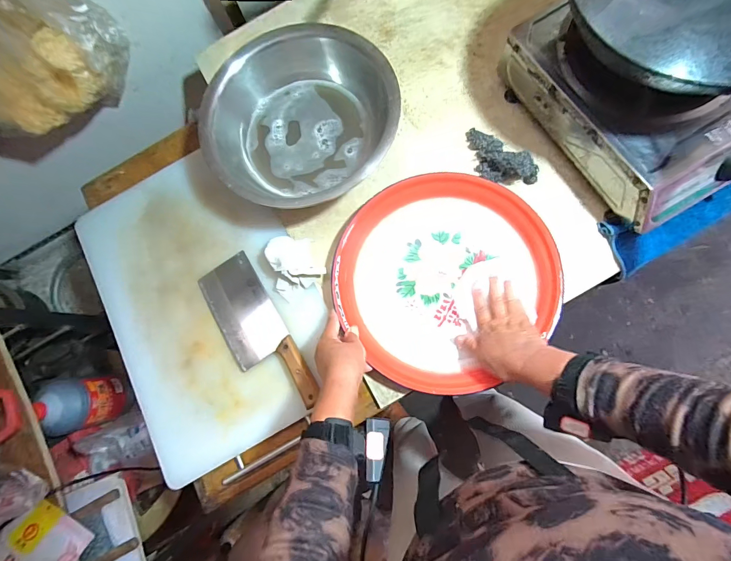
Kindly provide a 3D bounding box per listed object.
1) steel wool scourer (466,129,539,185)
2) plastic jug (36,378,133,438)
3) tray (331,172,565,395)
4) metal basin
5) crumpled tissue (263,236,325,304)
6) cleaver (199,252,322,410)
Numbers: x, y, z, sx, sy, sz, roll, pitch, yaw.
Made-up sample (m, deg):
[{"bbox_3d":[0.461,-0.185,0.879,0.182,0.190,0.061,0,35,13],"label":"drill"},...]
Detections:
[{"bbox_3d":[0.224,-0.210,0.607,0.076,0.051,0.141,-43,69,-3],"label":"steel wool scourer"},{"bbox_3d":[-0.751,0.326,0.955,0.106,0.203,0.137,-19,81,1],"label":"plastic jug"},{"bbox_3d":[0.117,-0.013,0.576,0.327,0.049,0.328,44,87,9],"label":"tray"},{"bbox_3d":[-0.100,-0.256,0.616,0.320,0.119,0.288,-38,81,-2],"label":"metal basin"},{"bbox_3d":[-0.124,-0.027,0.603,0.084,0.044,0.102,-28,81,0],"label":"crumpled tissue"},{"bbox_3d":[-0.186,0.087,0.600,0.104,0.043,0.283,-33,81,-1],"label":"cleaver"}]

